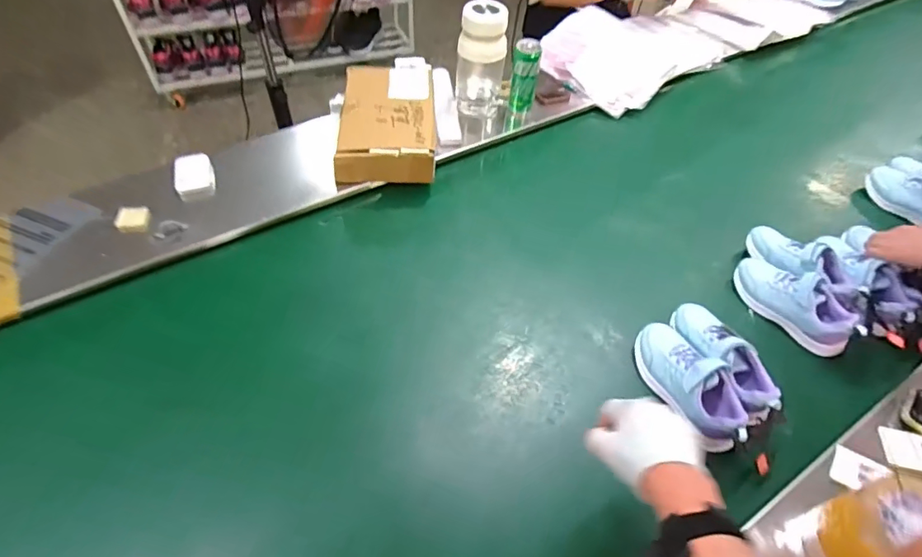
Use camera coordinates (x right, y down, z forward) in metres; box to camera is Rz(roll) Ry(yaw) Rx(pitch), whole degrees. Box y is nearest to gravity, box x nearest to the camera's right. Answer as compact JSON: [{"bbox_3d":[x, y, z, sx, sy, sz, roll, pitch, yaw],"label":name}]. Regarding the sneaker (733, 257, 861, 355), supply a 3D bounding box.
[{"bbox_3d":[0.533,0.035,0.795,0.088,0.064,0.191,-25,57,-21],"label":"sneaker"}]

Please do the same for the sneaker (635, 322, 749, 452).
[{"bbox_3d":[0.319,0.139,0.691,0.081,0.068,0.191,-19,55,-17],"label":"sneaker"}]

